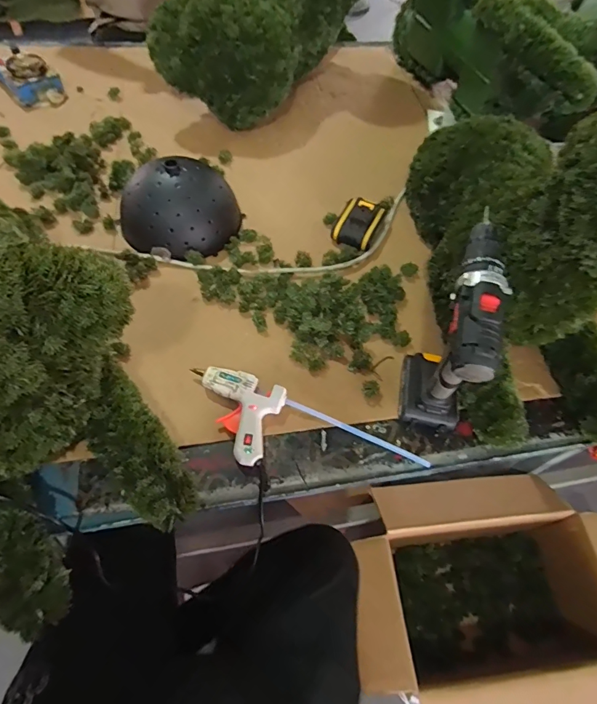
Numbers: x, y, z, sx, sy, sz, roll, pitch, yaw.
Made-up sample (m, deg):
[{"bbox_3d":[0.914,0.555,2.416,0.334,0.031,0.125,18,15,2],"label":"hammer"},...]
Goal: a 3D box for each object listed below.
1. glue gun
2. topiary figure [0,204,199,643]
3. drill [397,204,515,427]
[{"bbox_3d":[0.005,0.113,0.556,0.310,0.034,0.110,19,58,8],"label":"glue gun"},{"bbox_3d":[-0.231,0.067,0.373,0.191,0.294,0.248,41,63,20],"label":"topiary figure"},{"bbox_3d":[0.201,-0.018,0.537,0.078,0.199,0.186,22,59,9],"label":"drill"}]

